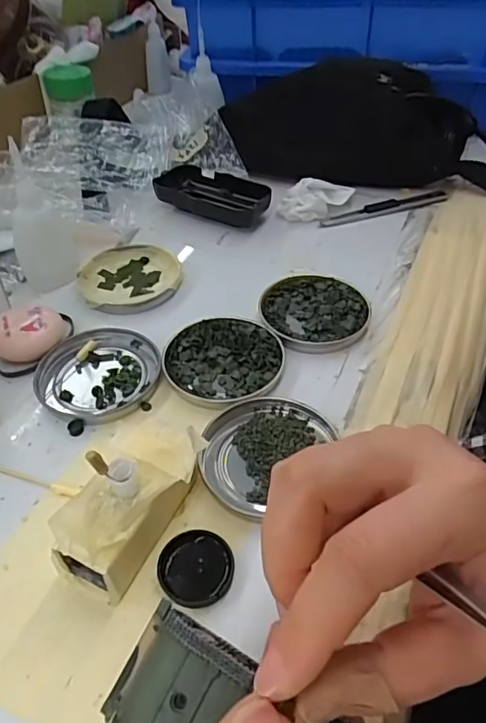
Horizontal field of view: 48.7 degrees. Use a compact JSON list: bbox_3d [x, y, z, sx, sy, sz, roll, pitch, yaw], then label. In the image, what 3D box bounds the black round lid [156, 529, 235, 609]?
[{"bbox_3d":[-0.023,0.099,0.259,0.036,0.006,0.035,-1,44,1],"label":"black round lid"}]

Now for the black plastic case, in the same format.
[{"bbox_3d":[-0.029,-0.154,0.501,0.104,0.026,0.049,24,50,25],"label":"black plastic case"}]

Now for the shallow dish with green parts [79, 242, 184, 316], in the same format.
[{"bbox_3d":[-0.090,-0.068,0.428,0.077,0.013,0.082,-1,44,1],"label":"shallow dish with green parts"}]

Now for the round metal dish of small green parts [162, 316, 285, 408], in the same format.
[{"bbox_3d":[-0.013,-0.002,0.356,0.077,0.009,0.073,-1,44,1],"label":"round metal dish of small green parts"}]

